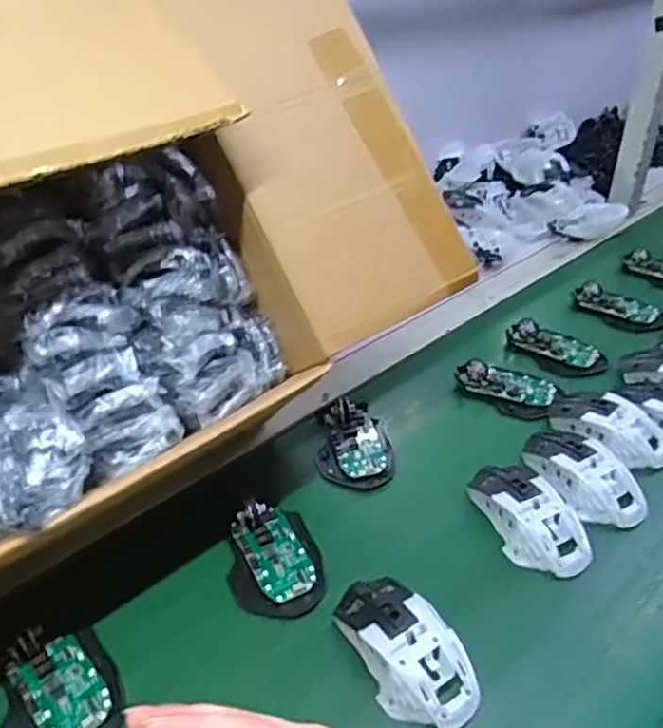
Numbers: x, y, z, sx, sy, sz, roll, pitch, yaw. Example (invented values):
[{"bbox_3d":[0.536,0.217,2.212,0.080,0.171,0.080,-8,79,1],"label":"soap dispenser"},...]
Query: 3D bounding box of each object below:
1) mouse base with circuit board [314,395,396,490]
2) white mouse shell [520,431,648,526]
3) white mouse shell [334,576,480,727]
[{"bbox_3d":[0.021,0.073,0.618,0.071,0.025,0.100,-7,36,-2],"label":"mouse base with circuit board"},{"bbox_3d":[0.225,0.093,0.562,0.060,0.030,0.118,-20,38,-19],"label":"white mouse shell"},{"bbox_3d":[0.052,0.193,0.436,0.061,0.031,0.109,-21,39,-20],"label":"white mouse shell"}]

